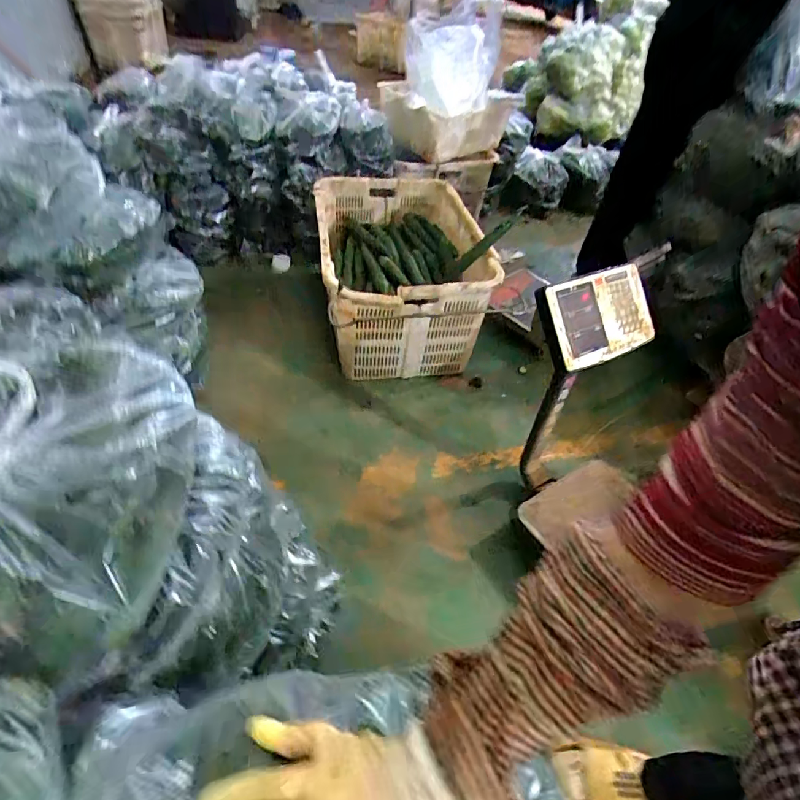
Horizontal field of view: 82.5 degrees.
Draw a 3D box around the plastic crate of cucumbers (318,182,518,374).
[{"bbox_3d":[-0.001,-0.420,1.528,0.498,0.373,0.715,-4,48,-9],"label":"plastic crate of cucumbers"}]

